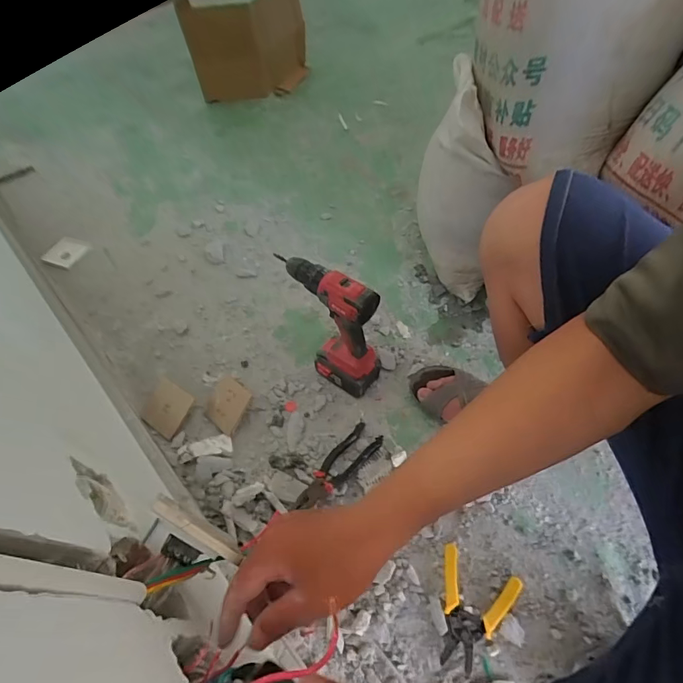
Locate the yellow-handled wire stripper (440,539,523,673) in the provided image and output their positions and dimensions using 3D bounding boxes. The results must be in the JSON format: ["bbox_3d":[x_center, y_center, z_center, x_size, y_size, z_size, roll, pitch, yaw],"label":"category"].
[{"bbox_3d":[0.179,0.378,0.585,0.109,0.012,0.140,25,61,20],"label":"yellow-handled wire stripper"}]

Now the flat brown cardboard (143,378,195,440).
[{"bbox_3d":[-0.327,0.122,0.768,0.081,0.009,0.087,29,89,14],"label":"flat brown cardboard"}]

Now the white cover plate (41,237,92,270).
[{"bbox_3d":[-0.715,-0.230,1.069,0.101,0.012,0.098,16,59,15],"label":"white cover plate"}]

